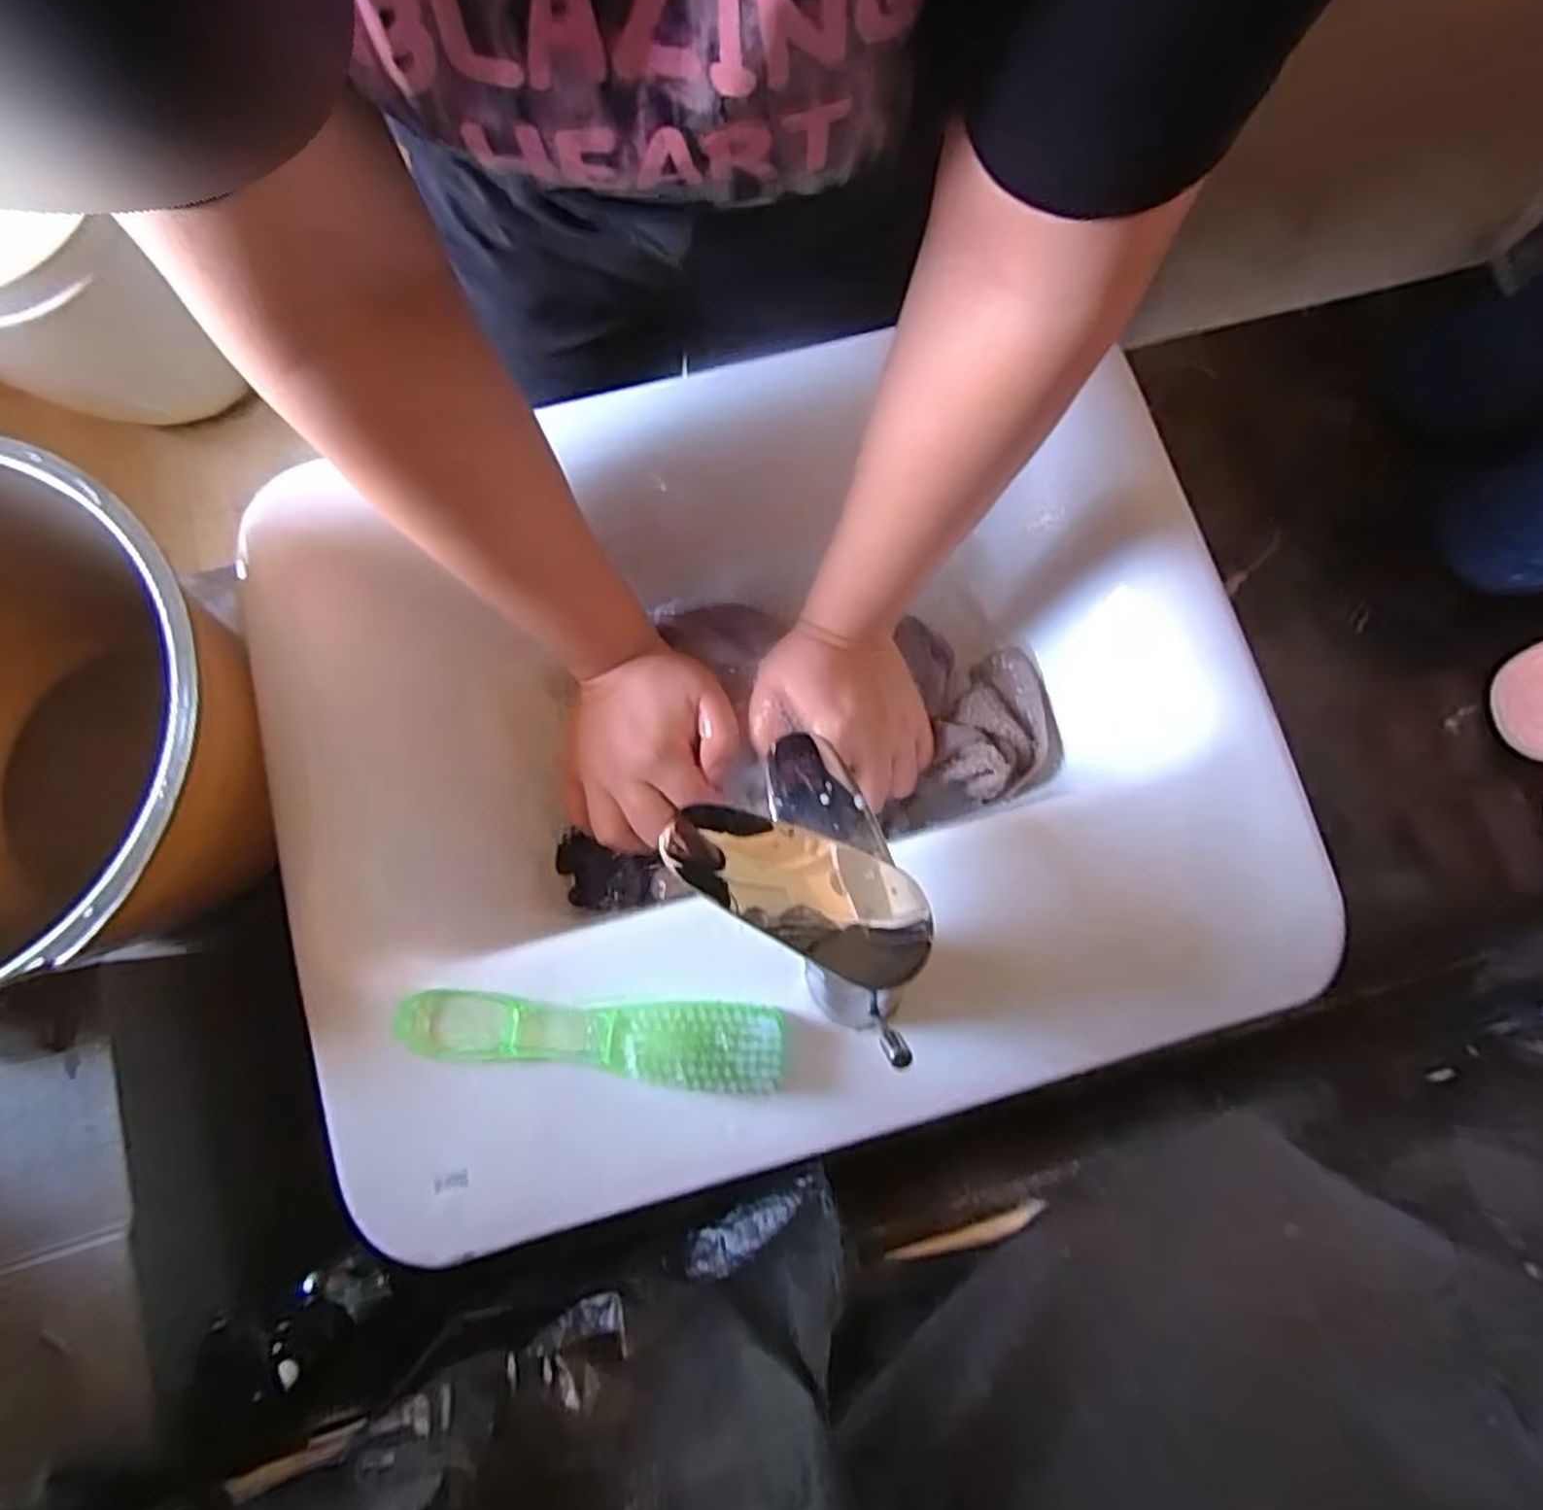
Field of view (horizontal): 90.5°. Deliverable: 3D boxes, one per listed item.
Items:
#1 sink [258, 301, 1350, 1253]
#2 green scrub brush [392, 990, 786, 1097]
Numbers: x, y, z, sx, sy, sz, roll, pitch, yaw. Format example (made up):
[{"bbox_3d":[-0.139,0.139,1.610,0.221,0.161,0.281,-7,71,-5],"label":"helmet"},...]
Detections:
[{"bbox_3d":[-0.002,-0.016,0.450,0.531,0.106,0.441,-17,81,-4],"label":"sink"},{"bbox_3d":[-0.090,0.137,0.378,0.189,0.033,0.039,6,80,0],"label":"green scrub brush"}]

